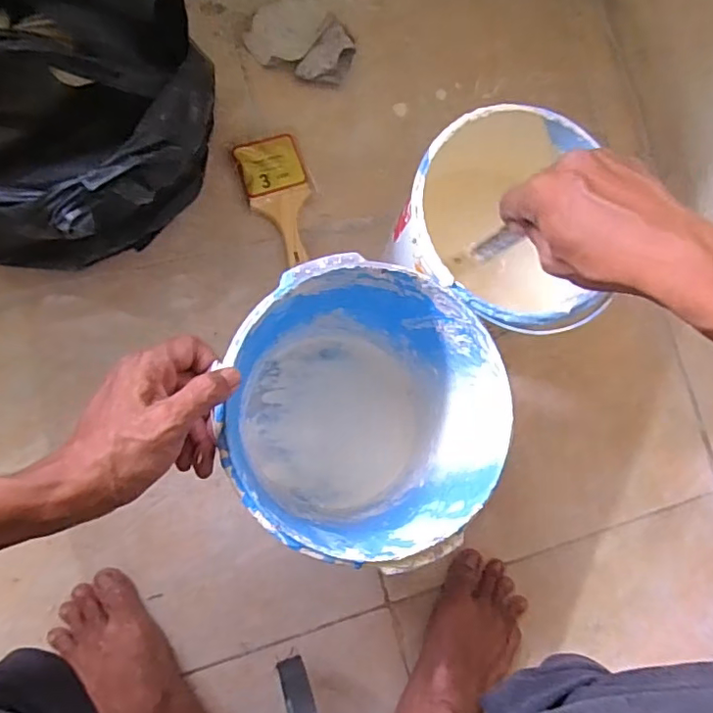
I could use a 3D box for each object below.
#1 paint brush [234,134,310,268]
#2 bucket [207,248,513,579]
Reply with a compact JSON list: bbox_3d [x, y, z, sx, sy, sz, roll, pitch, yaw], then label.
[{"bbox_3d":[-0.080,-0.167,0.601,0.066,0.018,0.138,-17,86,-9],"label":"paint brush"},{"bbox_3d":[0.000,0.046,0.484,0.200,0.206,0.203,1,84,-7],"label":"bucket"}]

